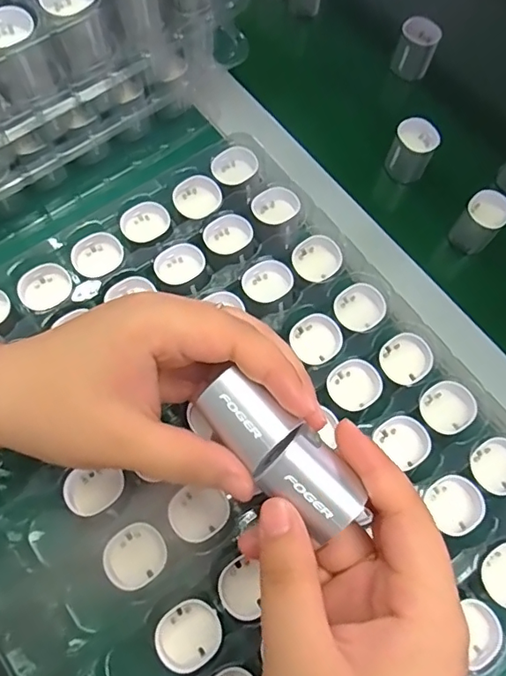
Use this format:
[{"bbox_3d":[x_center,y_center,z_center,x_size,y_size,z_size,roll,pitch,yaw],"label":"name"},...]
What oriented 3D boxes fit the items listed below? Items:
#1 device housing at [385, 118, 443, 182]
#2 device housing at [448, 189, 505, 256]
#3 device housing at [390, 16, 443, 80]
[{"bbox_3d":[0.119,-0.140,0.390,0.030,0.038,0.026,28,70,8],"label":"device housing"},{"bbox_3d":[0.161,-0.082,0.373,0.028,0.035,0.031,40,72,12],"label":"device housing"},{"bbox_3d":[0.134,-0.238,0.432,0.030,0.038,0.026,21,70,5],"label":"device housing"}]

